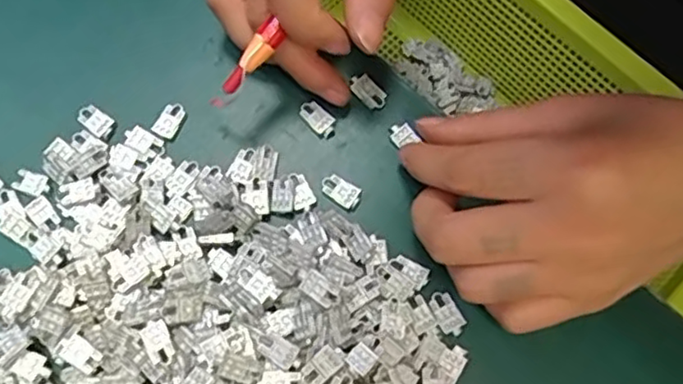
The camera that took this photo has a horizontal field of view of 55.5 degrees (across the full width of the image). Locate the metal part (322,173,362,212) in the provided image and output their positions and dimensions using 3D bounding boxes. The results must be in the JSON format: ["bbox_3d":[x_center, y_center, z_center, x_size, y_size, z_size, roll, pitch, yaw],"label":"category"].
[{"bbox_3d":[0.000,-0.001,0.237,0.015,0.004,0.009,34,75,9],"label":"metal part"}]

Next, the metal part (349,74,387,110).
[{"bbox_3d":[0.010,-0.039,0.250,0.009,0.004,0.016,-43,78,-13],"label":"metal part"}]

